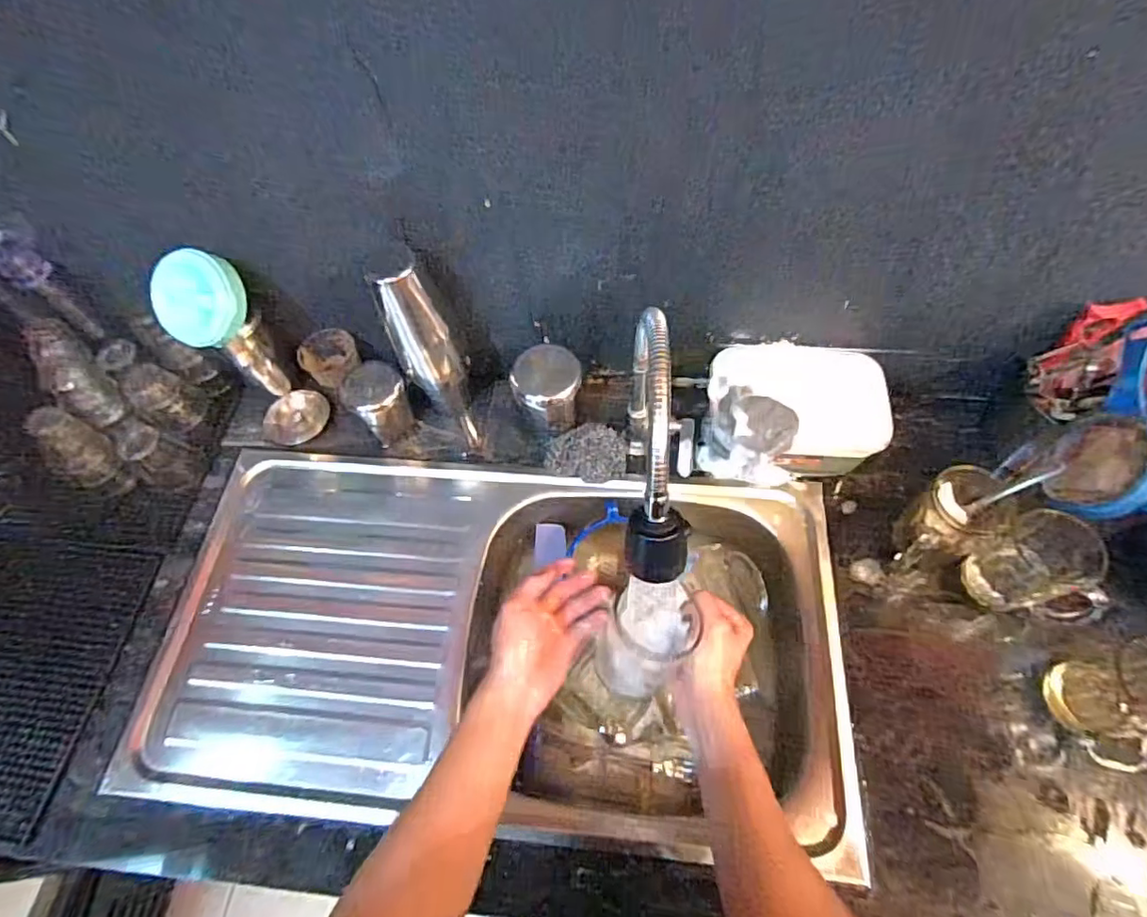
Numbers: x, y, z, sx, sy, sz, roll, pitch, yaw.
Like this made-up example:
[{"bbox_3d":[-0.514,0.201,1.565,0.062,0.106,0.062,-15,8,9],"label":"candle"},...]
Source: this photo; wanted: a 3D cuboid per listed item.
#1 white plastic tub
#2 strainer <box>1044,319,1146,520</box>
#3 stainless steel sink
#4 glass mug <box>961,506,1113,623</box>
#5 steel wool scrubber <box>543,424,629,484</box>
[{"bbox_3d":[0.266,-0.060,0.713,0.197,0.090,0.137,4,62,6],"label":"white plastic tub"},{"bbox_3d":[0.531,-0.045,0.561,0.061,0.070,0.220,26,66,17],"label":"strainer"},{"bbox_3d":[-0.082,0.203,0.698,0.744,0.143,0.392,4,62,6],"label":"stainless steel sink"},{"bbox_3d":[0.469,0.117,0.586,0.067,0.122,0.098,-20,62,-7],"label":"glass mug"},{"bbox_3d":[0.016,-0.006,0.718,0.098,0.050,0.062,-7,61,1],"label":"steel wool scrubber"}]

